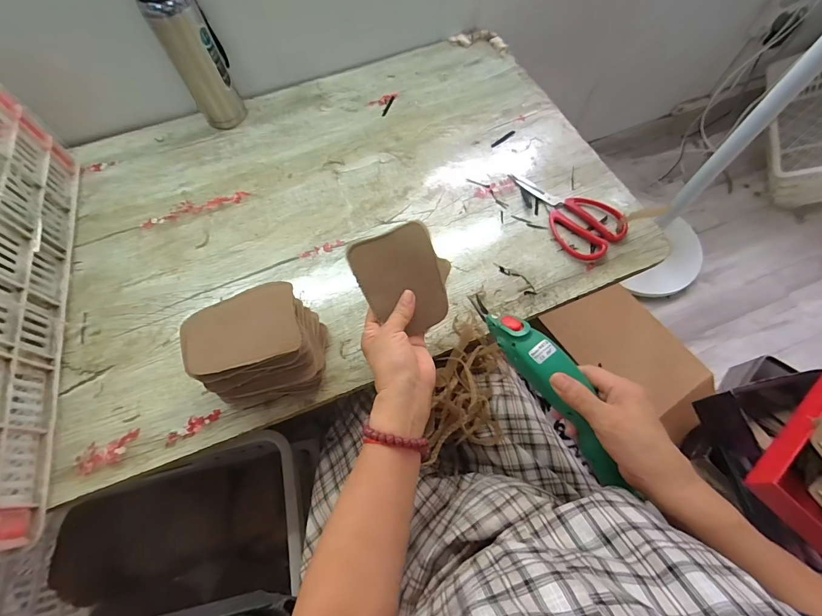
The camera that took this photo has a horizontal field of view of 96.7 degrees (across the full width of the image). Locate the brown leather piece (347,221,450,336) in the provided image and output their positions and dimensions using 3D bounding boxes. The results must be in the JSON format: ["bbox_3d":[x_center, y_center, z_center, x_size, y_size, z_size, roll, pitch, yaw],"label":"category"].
[{"bbox_3d":[-0.006,-0.029,0.399,0.093,0.008,0.112,-22,100,-4],"label":"brown leather piece"}]

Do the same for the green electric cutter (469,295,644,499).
[{"bbox_3d":[0.142,0.075,0.368,0.048,0.047,0.227,-30,76,-11],"label":"green electric cutter"}]

